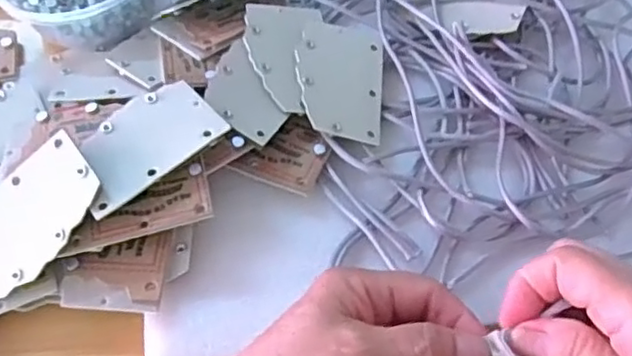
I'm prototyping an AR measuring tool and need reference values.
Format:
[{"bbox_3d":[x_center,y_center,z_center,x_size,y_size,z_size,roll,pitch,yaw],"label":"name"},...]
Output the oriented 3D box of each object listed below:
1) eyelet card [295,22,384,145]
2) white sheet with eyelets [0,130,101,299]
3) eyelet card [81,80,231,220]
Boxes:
[{"bbox_3d":[0.015,-0.061,0.403,0.054,0.004,0.084,11,58,-12],"label":"eyelet card"},{"bbox_3d":[-0.153,0.020,0.342,0.057,0.005,0.085,42,90,20],"label":"white sheet with eyelets"},{"bbox_3d":[-0.095,-0.022,0.357,0.081,0.005,0.056,-35,61,-18],"label":"eyelet card"}]

